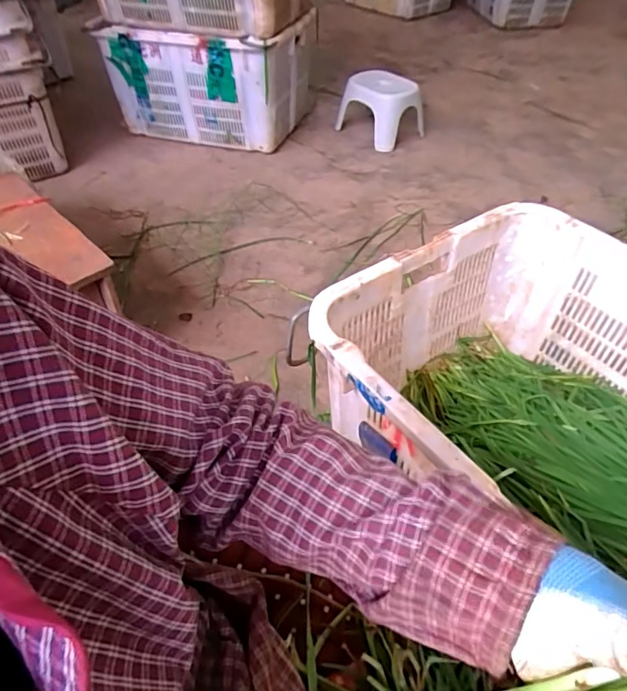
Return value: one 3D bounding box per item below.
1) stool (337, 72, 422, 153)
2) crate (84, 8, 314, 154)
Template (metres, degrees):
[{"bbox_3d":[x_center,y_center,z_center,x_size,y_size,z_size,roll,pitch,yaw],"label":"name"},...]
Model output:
[{"bbox_3d":[0.243,-0.857,1.725,0.265,0.195,0.219,35,57,28],"label":"stool"},{"bbox_3d":[-0.311,-0.884,1.606,0.603,0.345,0.427,13,49,12],"label":"crate"}]

